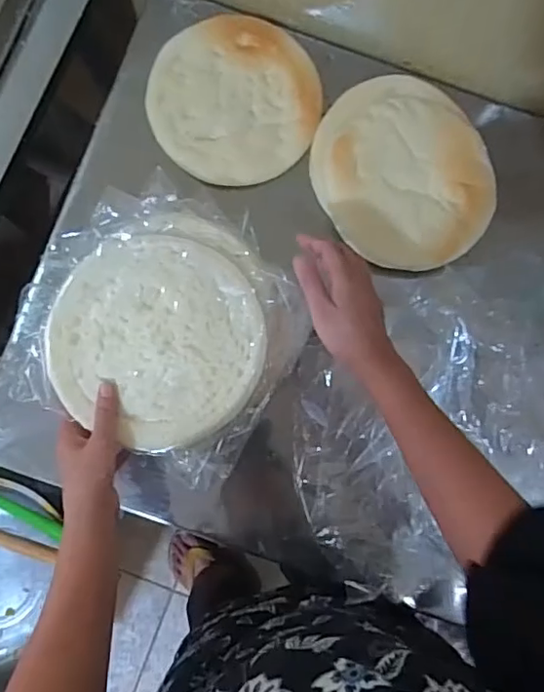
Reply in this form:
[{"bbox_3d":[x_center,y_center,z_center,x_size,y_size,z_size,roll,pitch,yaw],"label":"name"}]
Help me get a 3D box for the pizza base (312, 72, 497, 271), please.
[{"bbox_3d":[0.152,-0.202,0.654,0.190,0.032,0.227,-27,82,-6],"label":"pizza base"}]

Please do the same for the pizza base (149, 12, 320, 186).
[{"bbox_3d":[-0.045,-0.293,0.661,0.196,0.018,0.191,0,81,-1],"label":"pizza base"}]

